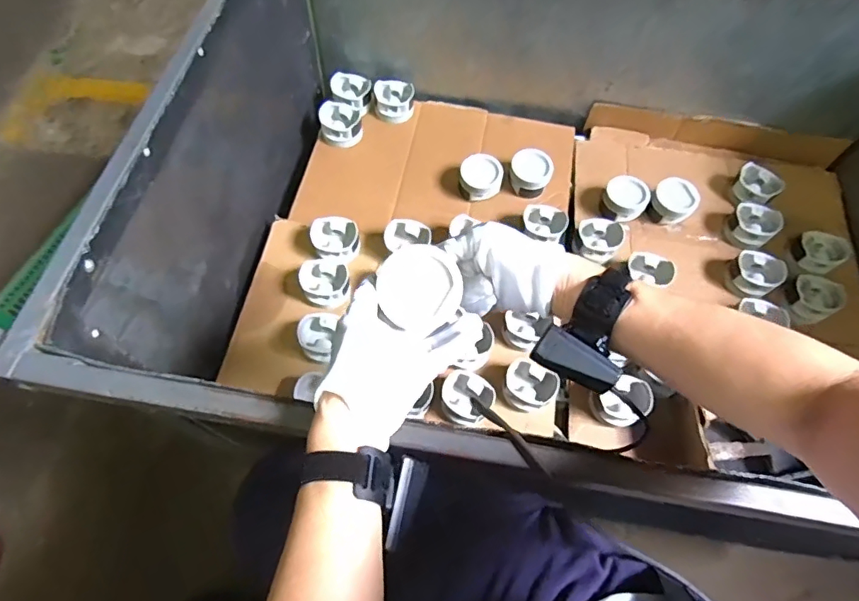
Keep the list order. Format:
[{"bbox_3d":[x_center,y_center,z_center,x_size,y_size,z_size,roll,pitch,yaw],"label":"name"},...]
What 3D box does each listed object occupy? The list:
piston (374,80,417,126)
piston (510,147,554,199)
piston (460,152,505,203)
[{"bbox_3d":[-0.069,-0.391,1.001,0.080,0.047,0.086,-1,64,-2],"label":"piston"},{"bbox_3d":[0.184,-0.235,0.923,0.078,0.052,0.075,13,64,5],"label":"piston"},{"bbox_3d":[0.093,-0.219,0.914,0.075,0.054,0.085,13,64,5],"label":"piston"}]

